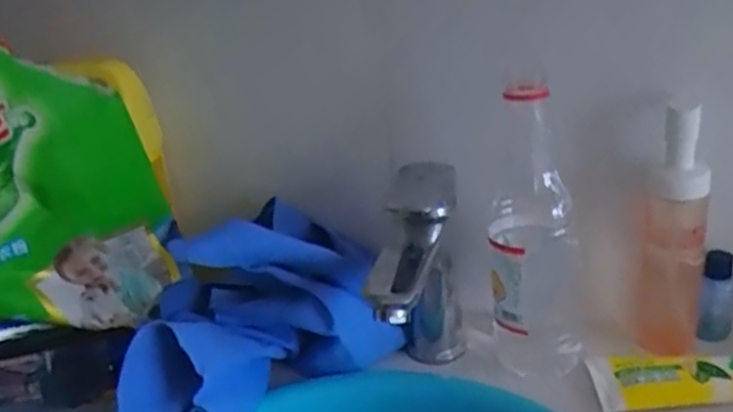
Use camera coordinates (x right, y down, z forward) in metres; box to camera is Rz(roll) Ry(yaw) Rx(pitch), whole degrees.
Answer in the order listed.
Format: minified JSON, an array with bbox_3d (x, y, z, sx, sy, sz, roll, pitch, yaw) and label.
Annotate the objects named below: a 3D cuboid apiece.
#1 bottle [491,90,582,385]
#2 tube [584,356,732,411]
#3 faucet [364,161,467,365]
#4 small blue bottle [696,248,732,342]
[{"bbox_3d":[0.126,0.021,0.536,0.072,0.211,0.057,-1,24,13],"label":"bottle"},{"bbox_3d":[0.264,0.113,0.519,0.201,0.027,0.053,-6,23,0],"label":"tube"},{"bbox_3d":[0.037,0.063,0.528,0.051,0.161,0.158,-1,24,13],"label":"faucet"},{"bbox_3d":[0.270,0.070,0.564,0.024,0.070,0.023,8,27,31],"label":"small blue bottle"}]

